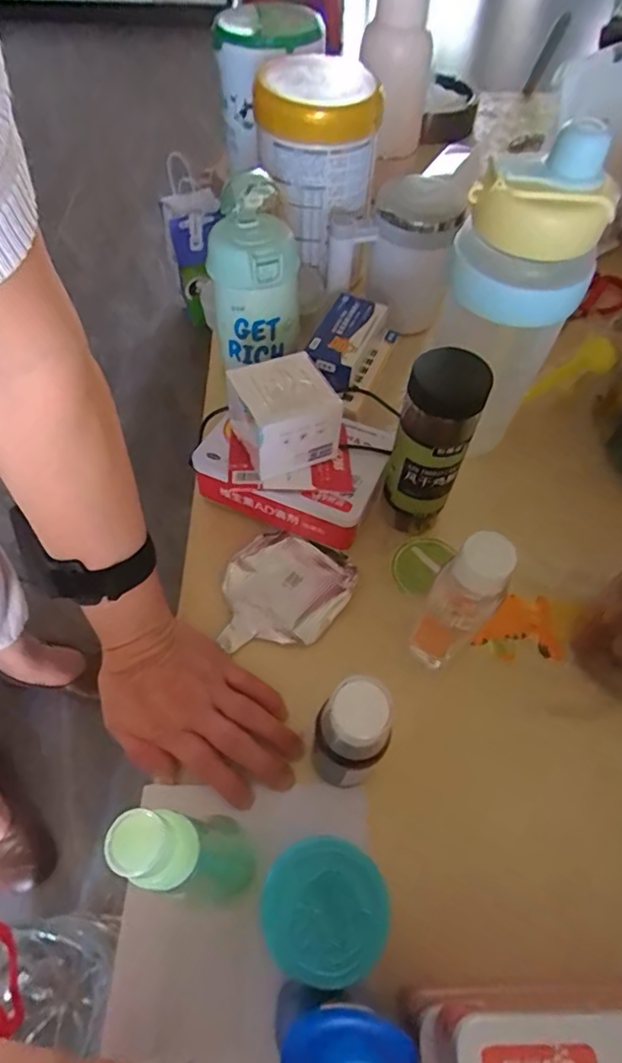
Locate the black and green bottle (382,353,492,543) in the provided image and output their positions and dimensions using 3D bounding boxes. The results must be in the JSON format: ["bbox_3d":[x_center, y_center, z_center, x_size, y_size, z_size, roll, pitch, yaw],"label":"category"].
[{"bbox_3d":[0.091,-0.061,0.423,0.051,0.155,0.056,1,56,-1],"label":"black and green bottle"}]

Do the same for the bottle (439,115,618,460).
[{"bbox_3d":[0.149,-0.166,0.433,0.089,0.234,0.079,20,58,12],"label":"bottle"}]

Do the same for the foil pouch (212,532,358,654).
[{"bbox_3d":[-0.021,0.051,0.439,0.097,0.013,0.104,17,58,10],"label":"foil pouch"}]

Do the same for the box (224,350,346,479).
[{"bbox_3d":[-0.022,-0.090,0.434,0.067,0.068,0.070,-20,59,-14],"label":"box"}]

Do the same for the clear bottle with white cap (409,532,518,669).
[{"bbox_3d":[0.093,0.053,0.359,0.037,0.144,0.034,1,56,-1],"label":"clear bottle with white cap"}]

